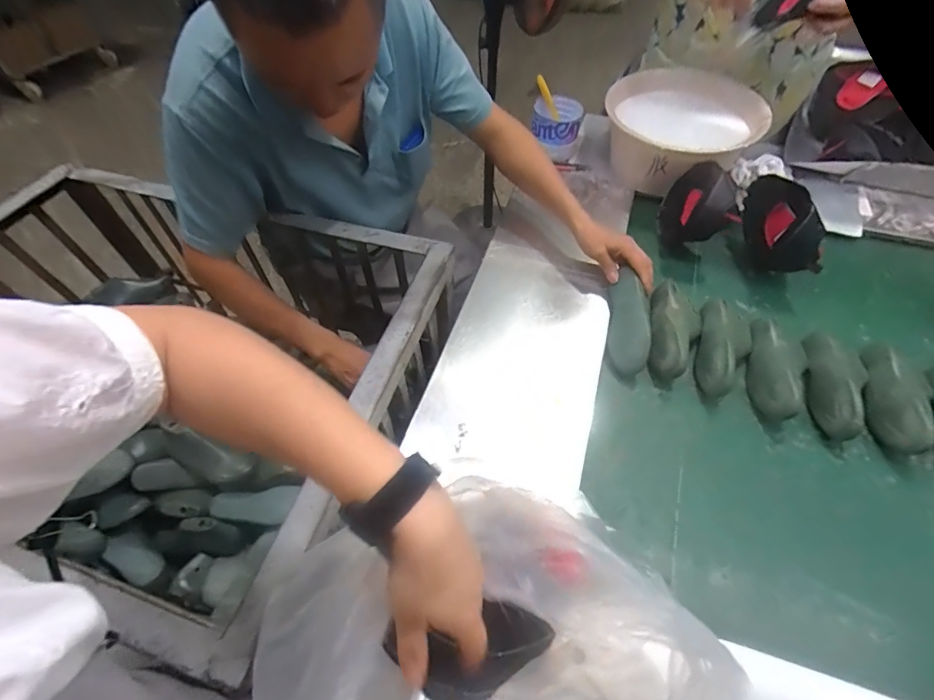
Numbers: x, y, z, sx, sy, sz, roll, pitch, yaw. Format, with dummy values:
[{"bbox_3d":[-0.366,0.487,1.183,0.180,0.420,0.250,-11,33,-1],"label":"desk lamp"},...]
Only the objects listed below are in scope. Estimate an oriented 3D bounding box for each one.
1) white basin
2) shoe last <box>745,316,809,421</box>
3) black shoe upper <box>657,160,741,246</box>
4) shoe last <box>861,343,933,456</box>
[{"bbox_3d":[0.435,-0.450,0.925,0.292,0.132,0.272,27,60,20],"label":"white basin"},{"bbox_3d":[0.463,0.027,0.676,0.057,0.059,0.161,14,56,12],"label":"shoe last"},{"bbox_3d":[0.419,-0.267,0.815,0.077,0.149,0.145,3,55,4],"label":"black shoe upper"},{"bbox_3d":[0.611,0.067,0.648,0.052,0.070,0.174,16,57,14],"label":"shoe last"}]

